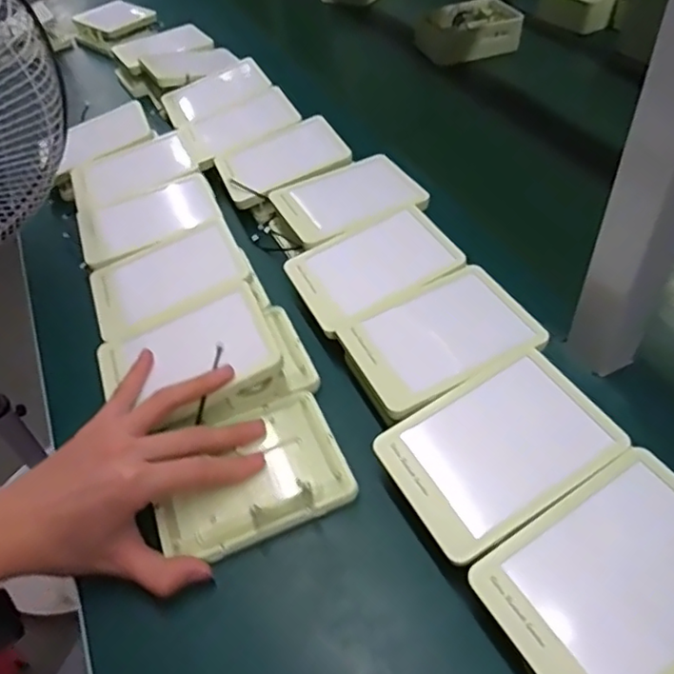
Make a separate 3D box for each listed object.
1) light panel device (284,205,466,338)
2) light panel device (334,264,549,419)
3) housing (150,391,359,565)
[{"bbox_3d":[0.032,-0.063,0.521,0.138,0.014,0.101,-28,51,-6],"label":"light panel device"},{"bbox_3d":[0.077,-0.004,0.453,0.131,0.022,0.101,-21,48,-14],"label":"light panel device"},{"bbox_3d":[-0.063,0.094,0.419,0.133,0.020,0.098,-21,48,-14],"label":"housing"}]

